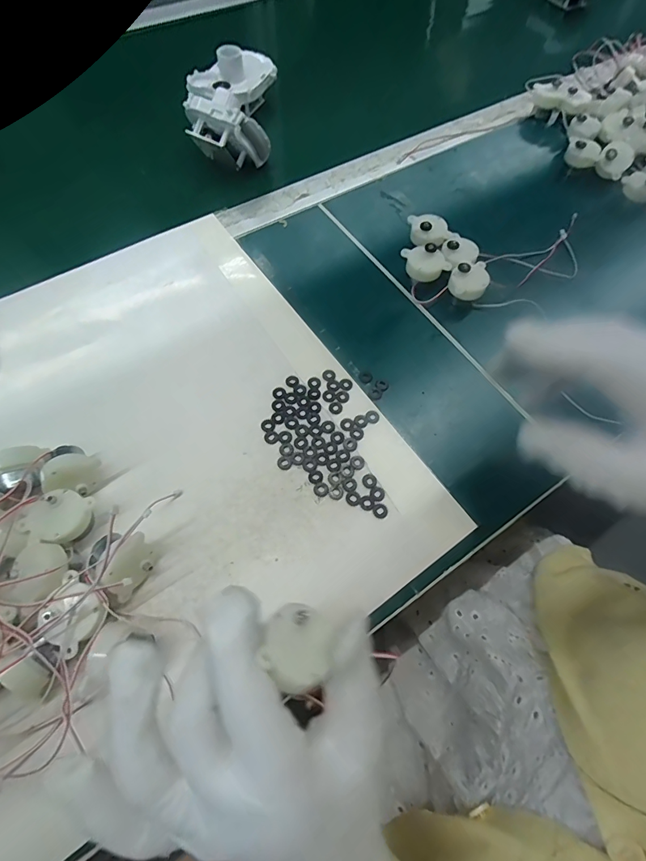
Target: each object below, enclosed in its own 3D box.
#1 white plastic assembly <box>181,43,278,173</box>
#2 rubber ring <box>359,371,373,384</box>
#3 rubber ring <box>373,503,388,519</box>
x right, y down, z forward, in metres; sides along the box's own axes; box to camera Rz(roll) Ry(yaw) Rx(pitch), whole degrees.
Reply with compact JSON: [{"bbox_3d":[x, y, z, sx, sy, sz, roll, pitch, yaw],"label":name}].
[{"bbox_3d":[-0.096,-0.351,0.436,0.090,0.061,0.155,-6,65,-4],"label":"white plastic assembly"},{"bbox_3d":[0.035,-0.044,0.326,0.011,0.004,0.012,1,64,-1],"label":"rubber ring"},{"bbox_3d":[0.040,0.056,0.279,0.011,0.004,0.010,1,64,-1],"label":"rubber ring"}]

